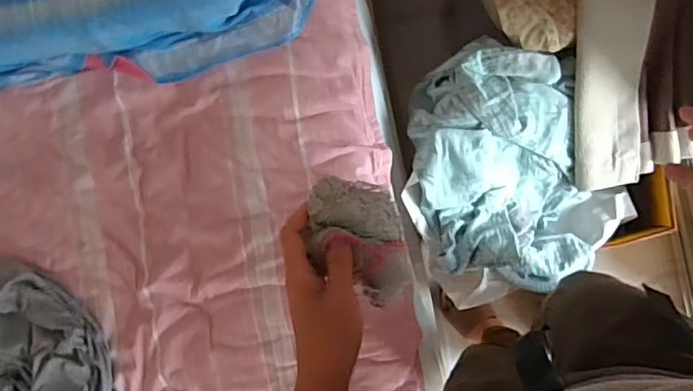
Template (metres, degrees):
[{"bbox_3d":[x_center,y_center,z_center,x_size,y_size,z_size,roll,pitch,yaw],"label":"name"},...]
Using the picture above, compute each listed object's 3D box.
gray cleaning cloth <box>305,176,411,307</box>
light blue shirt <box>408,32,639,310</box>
[{"bbox_3d":[0.010,0.040,0.463,0.073,0.065,0.109,-17,86,6],"label":"gray cleaning cloth"},{"bbox_3d":[0.283,-0.050,0.985,0.363,0.170,0.447,-21,86,10],"label":"light blue shirt"}]

